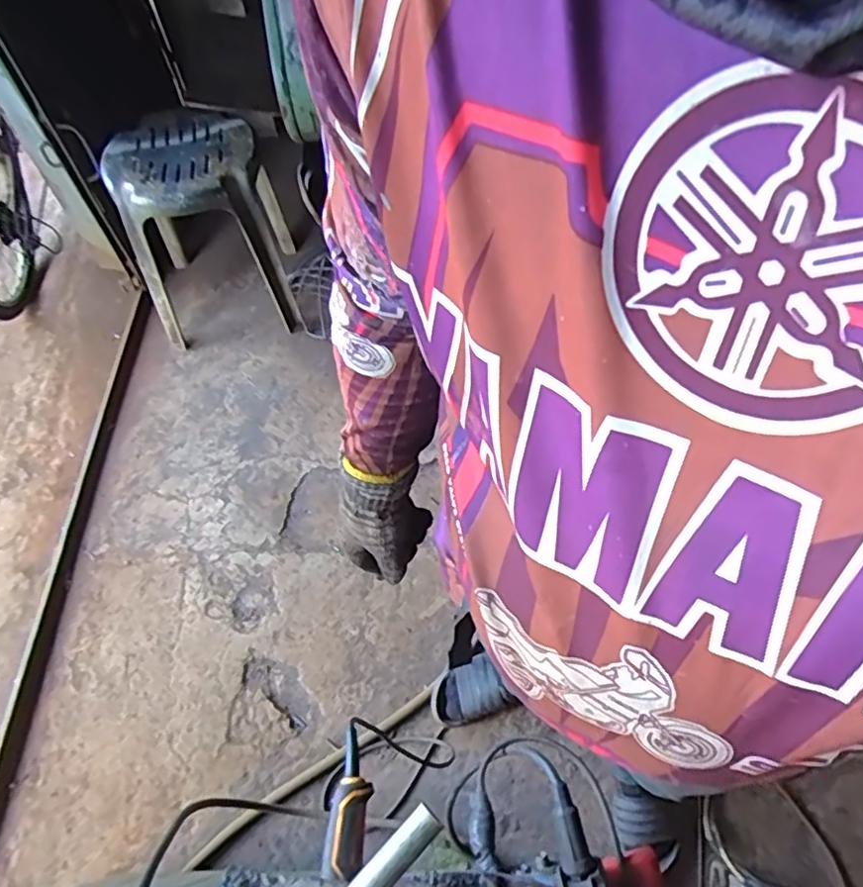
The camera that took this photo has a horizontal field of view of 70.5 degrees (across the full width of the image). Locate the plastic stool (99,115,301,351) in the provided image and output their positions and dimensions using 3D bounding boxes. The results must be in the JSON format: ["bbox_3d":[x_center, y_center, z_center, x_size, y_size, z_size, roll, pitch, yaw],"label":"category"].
[{"bbox_3d":[-0.537,-0.522,1.511,0.358,0.478,0.408,-11,53,-9],"label":"plastic stool"}]

